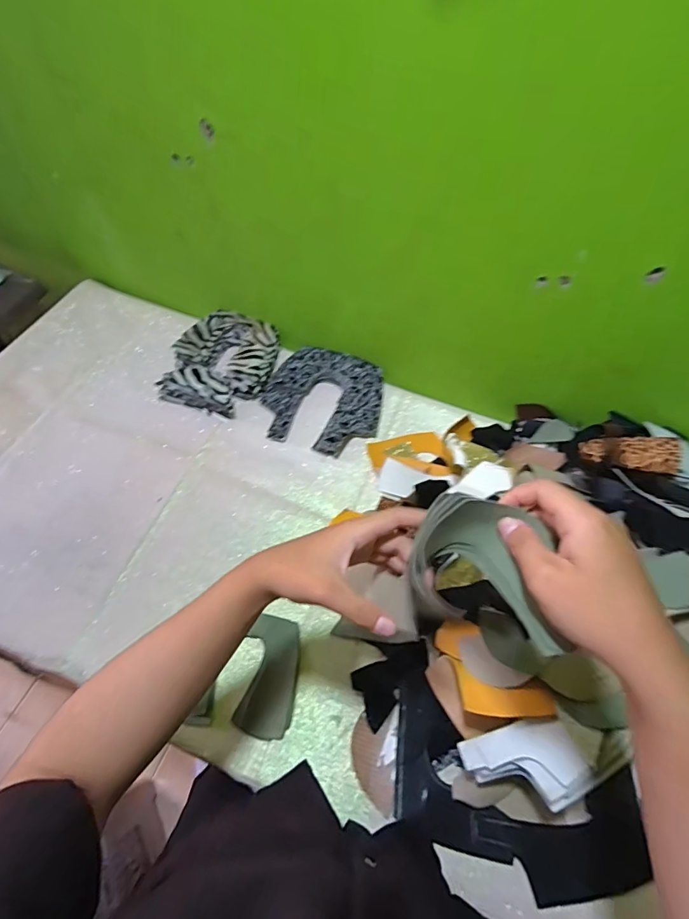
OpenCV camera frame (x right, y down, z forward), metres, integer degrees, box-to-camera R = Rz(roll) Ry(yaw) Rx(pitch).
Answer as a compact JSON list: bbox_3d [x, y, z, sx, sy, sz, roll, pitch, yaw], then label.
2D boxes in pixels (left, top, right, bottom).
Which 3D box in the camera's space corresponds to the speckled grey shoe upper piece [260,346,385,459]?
[{"bbox_3d":[-0.037,-0.100,0.746,0.198,0.034,0.188,15,60,6],"label":"speckled grey shoe upper piece"}]

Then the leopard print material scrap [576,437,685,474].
[{"bbox_3d":[0.383,-0.009,0.604,0.117,0.019,0.044,6,59,17],"label":"leopard print material scrap"}]

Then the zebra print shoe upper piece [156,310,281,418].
[{"bbox_3d":[-0.205,-0.171,0.771,0.165,0.044,0.191,15,60,5],"label":"zebra print shoe upper piece"}]

